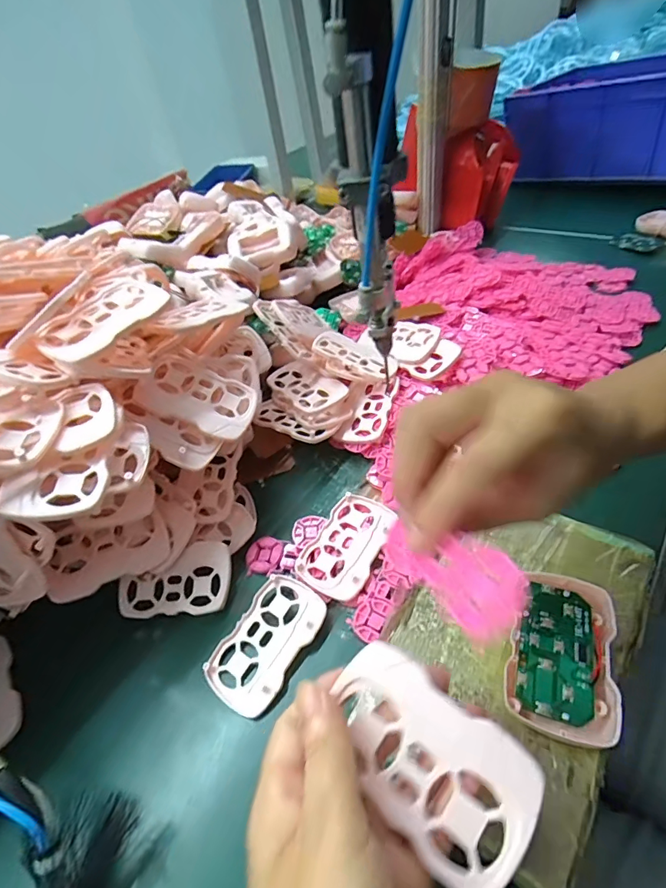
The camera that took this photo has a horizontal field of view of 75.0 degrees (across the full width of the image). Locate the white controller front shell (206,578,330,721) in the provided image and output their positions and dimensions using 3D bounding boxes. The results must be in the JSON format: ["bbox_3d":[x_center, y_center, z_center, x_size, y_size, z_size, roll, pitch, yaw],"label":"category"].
[{"bbox_3d":[-0.046,0.138,0.307,0.054,0.011,0.088,22,54,28],"label":"white controller front shell"}]

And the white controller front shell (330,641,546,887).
[{"bbox_3d":[0.038,0.128,0.179,0.086,0.013,0.053,28,55,27],"label":"white controller front shell"}]

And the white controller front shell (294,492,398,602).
[{"bbox_3d":[0.013,0.080,0.350,0.054,0.009,0.089,19,53,26],"label":"white controller front shell"}]

